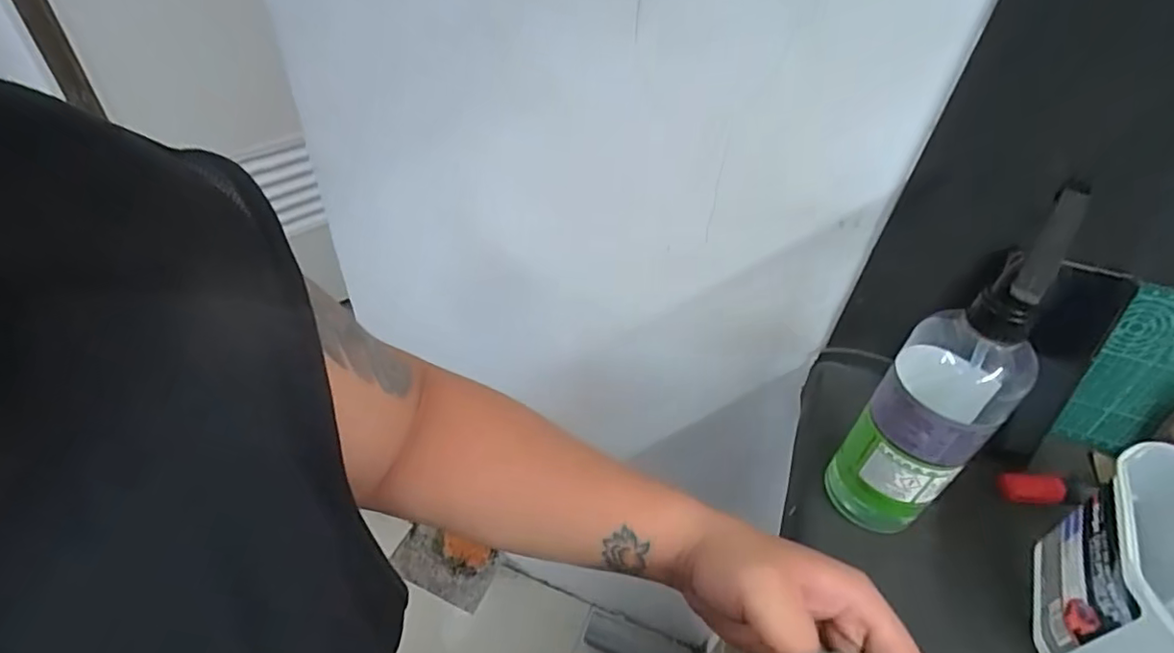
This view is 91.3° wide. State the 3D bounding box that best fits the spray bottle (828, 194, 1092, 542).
[{"bbox_3d":[0.219,0.044,0.358,0.064,0.231,0.068,31,48,26],"label":"spray bottle"}]

